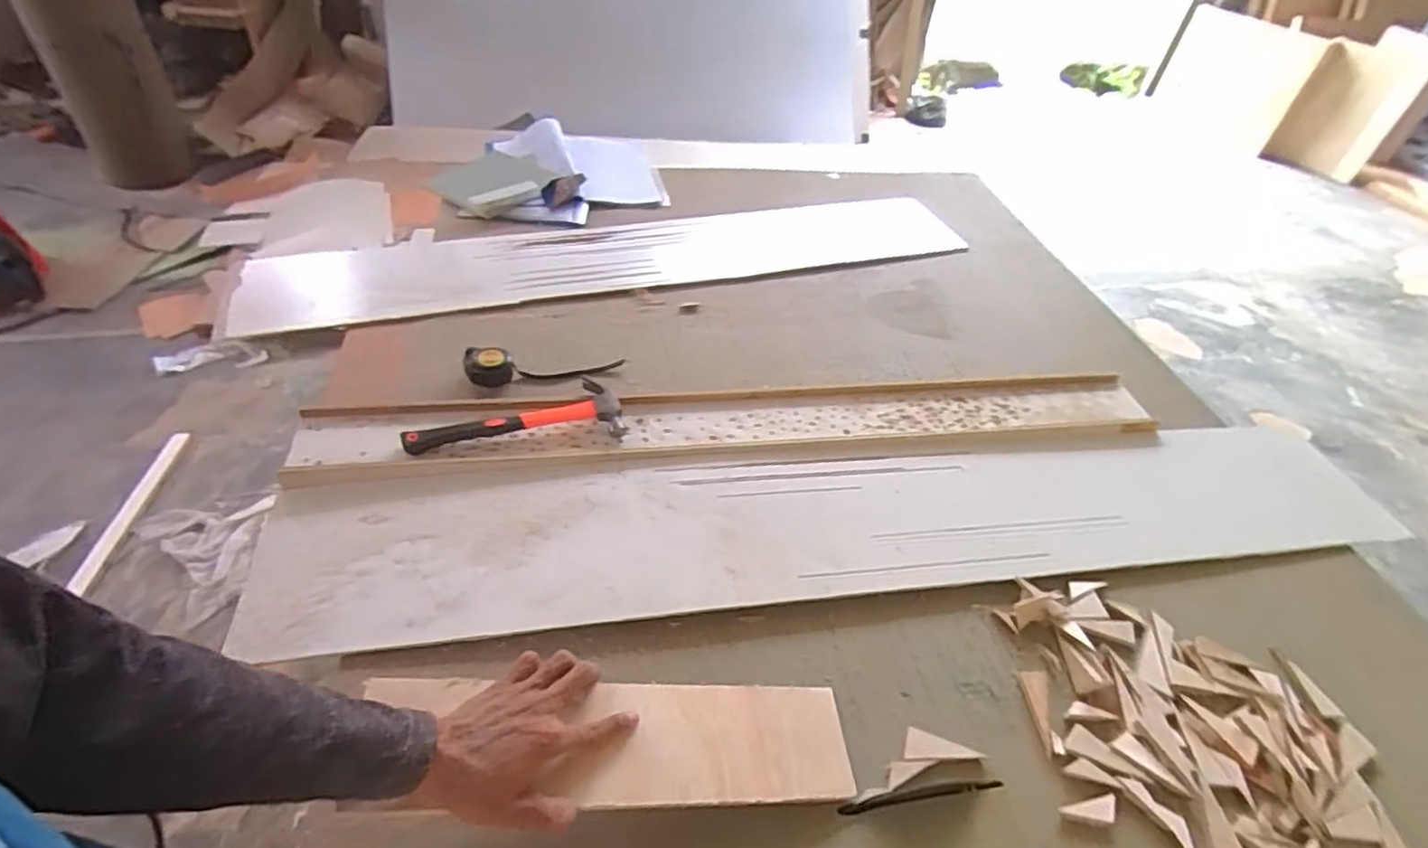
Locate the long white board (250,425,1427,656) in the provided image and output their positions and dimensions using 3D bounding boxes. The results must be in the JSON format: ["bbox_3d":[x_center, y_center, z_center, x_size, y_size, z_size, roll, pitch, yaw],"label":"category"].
[{"bbox_3d":[0.193,0.107,0.833,1.350,0.011,0.219,-3,46,-10],"label":"long white board"}]

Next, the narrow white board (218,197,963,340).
[{"bbox_3d":[-0.149,-0.311,1.230,1.256,0.029,0.229,-9,48,-16],"label":"narrow white board"}]

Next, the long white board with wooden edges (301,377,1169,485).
[{"bbox_3d":[0.060,-0.010,0.927,1.146,0.027,0.121,-3,46,-10],"label":"long white board with wooden edges"}]

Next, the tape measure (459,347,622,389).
[{"bbox_3d":[-0.241,-0.088,0.968,0.216,0.036,0.055,-5,47,-12],"label":"tape measure"}]

